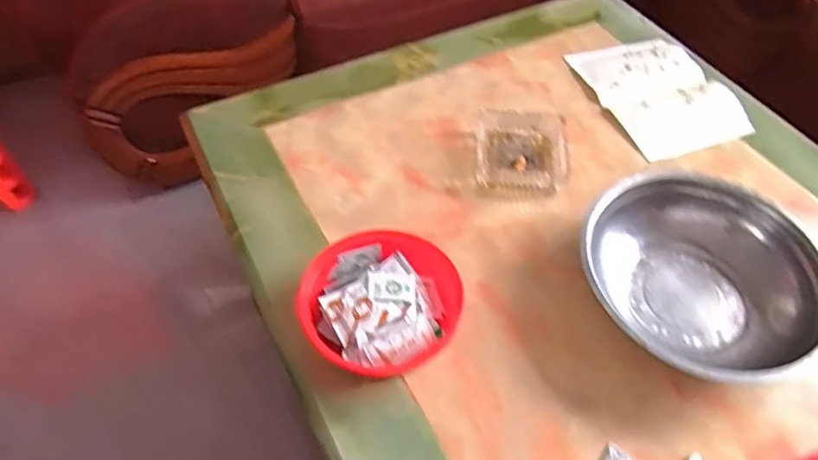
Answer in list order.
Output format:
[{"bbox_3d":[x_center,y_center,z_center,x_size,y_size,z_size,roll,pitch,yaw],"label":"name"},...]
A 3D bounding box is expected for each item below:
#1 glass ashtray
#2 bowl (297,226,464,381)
[{"bbox_3d":[0.148,-0.109,0.788,0.115,0.044,0.136,4,52,3],"label":"glass ashtray"},{"bbox_3d":[-0.027,0.077,0.637,0.156,0.058,0.171,0,52,0],"label":"bowl"}]

